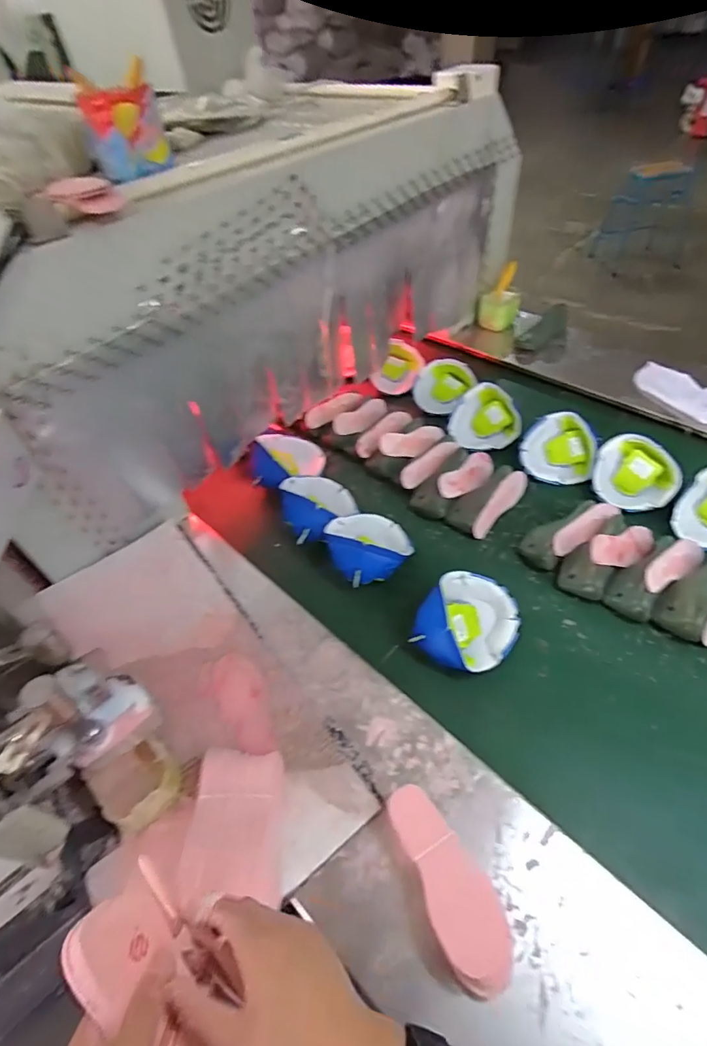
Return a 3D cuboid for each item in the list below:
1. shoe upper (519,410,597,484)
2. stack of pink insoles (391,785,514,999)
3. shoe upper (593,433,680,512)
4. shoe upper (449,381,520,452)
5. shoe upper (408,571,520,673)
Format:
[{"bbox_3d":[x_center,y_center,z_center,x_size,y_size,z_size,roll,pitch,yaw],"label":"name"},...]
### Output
[{"bbox_3d":[0.373,-0.138,0.889,0.126,0.043,0.126,0,93,-5],"label":"shoe upper"},{"bbox_3d":[0.095,0.353,0.484,0.066,0.044,0.170,-21,51,-11],"label":"stack of pink insoles"},{"bbox_3d":[0.492,-0.084,0.854,0.127,0.051,0.127,-2,85,17],"label":"shoe upper"},{"bbox_3d":[0.261,-0.205,0.978,0.131,0.024,0.130,-1,85,7],"label":"shoe upper"},{"bbox_3d":[0.164,0.137,0.681,0.113,0.084,0.151,32,60,29],"label":"shoe upper"}]

